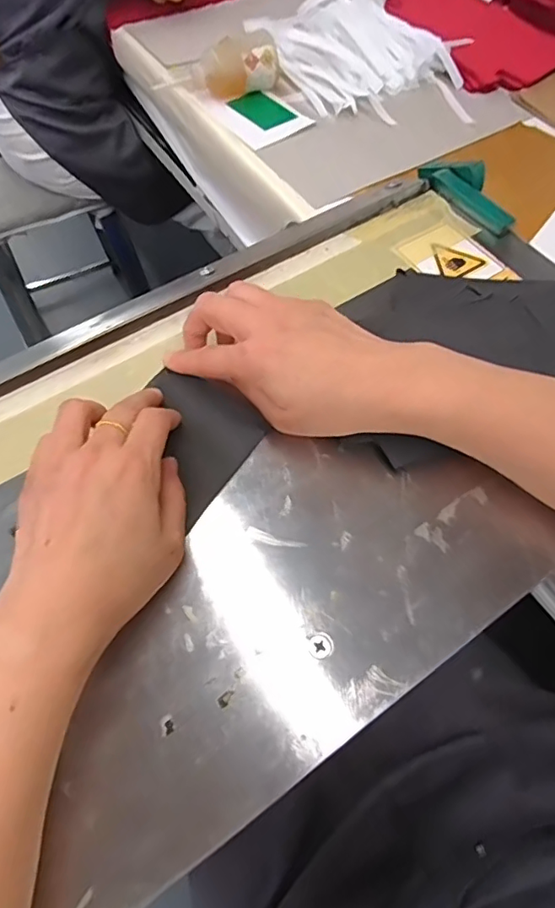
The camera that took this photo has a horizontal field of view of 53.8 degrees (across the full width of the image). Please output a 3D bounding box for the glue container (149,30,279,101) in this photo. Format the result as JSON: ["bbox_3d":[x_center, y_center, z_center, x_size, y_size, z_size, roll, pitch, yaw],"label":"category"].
[{"bbox_3d":[-0.083,-0.510,0.733,0.169,0.058,0.056,-7,60,11],"label":"glue container"}]

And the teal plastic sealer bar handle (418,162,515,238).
[{"bbox_3d":[0.155,-0.218,0.447,0.026,0.025,0.098,-34,66,-18],"label":"teal plastic sealer bar handle"}]

